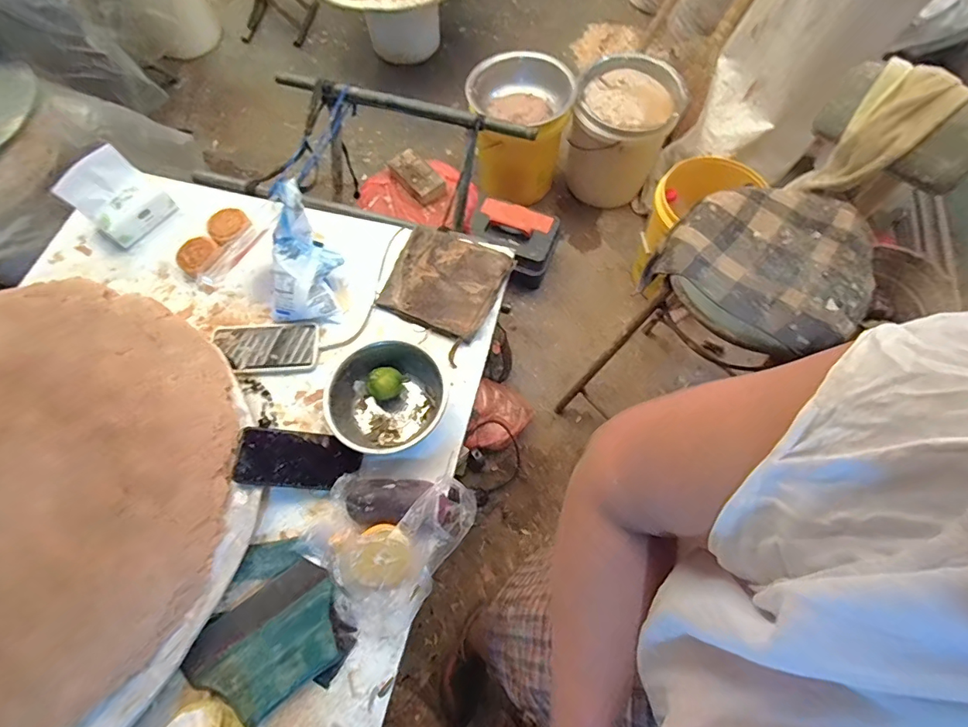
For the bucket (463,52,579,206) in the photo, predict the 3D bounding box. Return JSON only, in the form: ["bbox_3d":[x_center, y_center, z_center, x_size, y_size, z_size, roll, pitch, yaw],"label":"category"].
[{"bbox_3d":[0.111,-0.782,1.591,0.321,0.321,0.284,9,67,4],"label":"bucket"}]

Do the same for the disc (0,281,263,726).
[{"bbox_3d":[-0.648,0.194,0.612,0.649,0.062,0.643,0,66,0],"label":"disc"}]

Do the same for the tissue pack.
[{"bbox_3d":[-0.611,-0.278,0.799,0.087,0.106,0.116,31,70,13],"label":"tissue pack"}]

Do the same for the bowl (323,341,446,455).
[{"bbox_3d":[-0.138,0.055,0.682,0.155,0.068,0.154,0,66,0],"label":"bowl"}]

